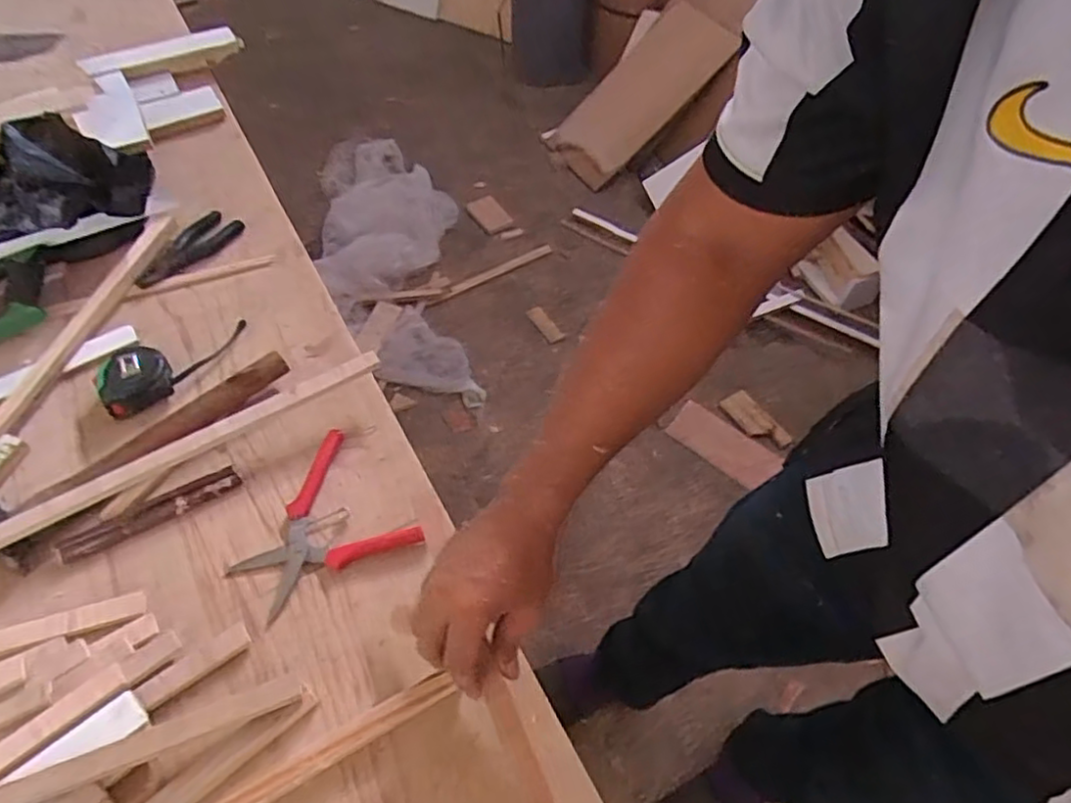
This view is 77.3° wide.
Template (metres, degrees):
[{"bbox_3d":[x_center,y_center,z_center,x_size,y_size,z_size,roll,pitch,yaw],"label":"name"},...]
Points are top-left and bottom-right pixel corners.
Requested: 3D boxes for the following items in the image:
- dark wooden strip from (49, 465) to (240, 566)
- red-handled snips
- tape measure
[{"bbox_3d":[-0.366,0.106,0.638,0.160,0.017,0.022,-26,59,-18],"label":"dark wooden strip"},{"bbox_3d":[-0.209,0.122,0.630,0.149,0.015,0.143,-37,63,-24],"label":"red-handled snips"},{"bbox_3d":[-0.399,-0.050,0.737,0.158,0.033,0.080,-31,61,-21],"label":"tape measure"}]

